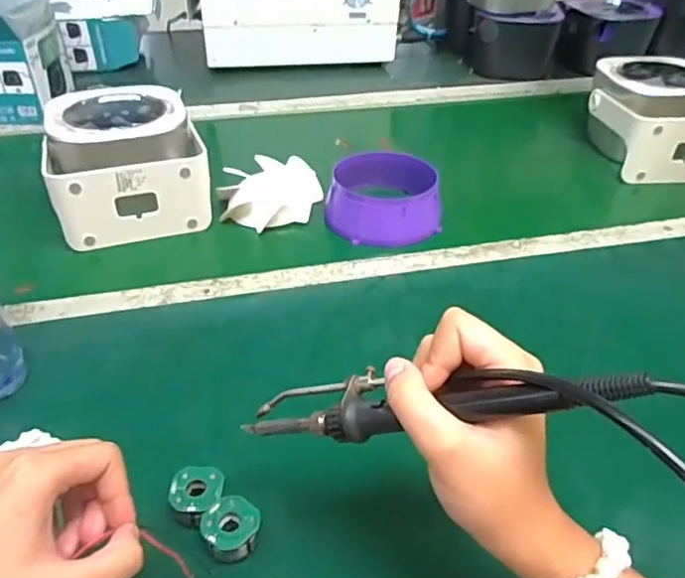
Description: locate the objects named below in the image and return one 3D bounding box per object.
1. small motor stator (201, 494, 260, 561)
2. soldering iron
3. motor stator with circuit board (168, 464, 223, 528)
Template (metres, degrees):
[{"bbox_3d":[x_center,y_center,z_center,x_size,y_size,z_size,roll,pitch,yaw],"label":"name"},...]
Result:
[{"bbox_3d":[-0.064,0.138,0.347,0.031,0.017,0.030,1,37,-1],"label":"small motor stator"},{"bbox_3d":[0.030,0.054,0.280,0.208,0.021,0.028,-13,25,36],"label":"soldering iron"},{"bbox_3d":[-0.088,0.123,0.363,0.030,0.013,0.035,-5,37,-9],"label":"motor stator with circuit board"}]

